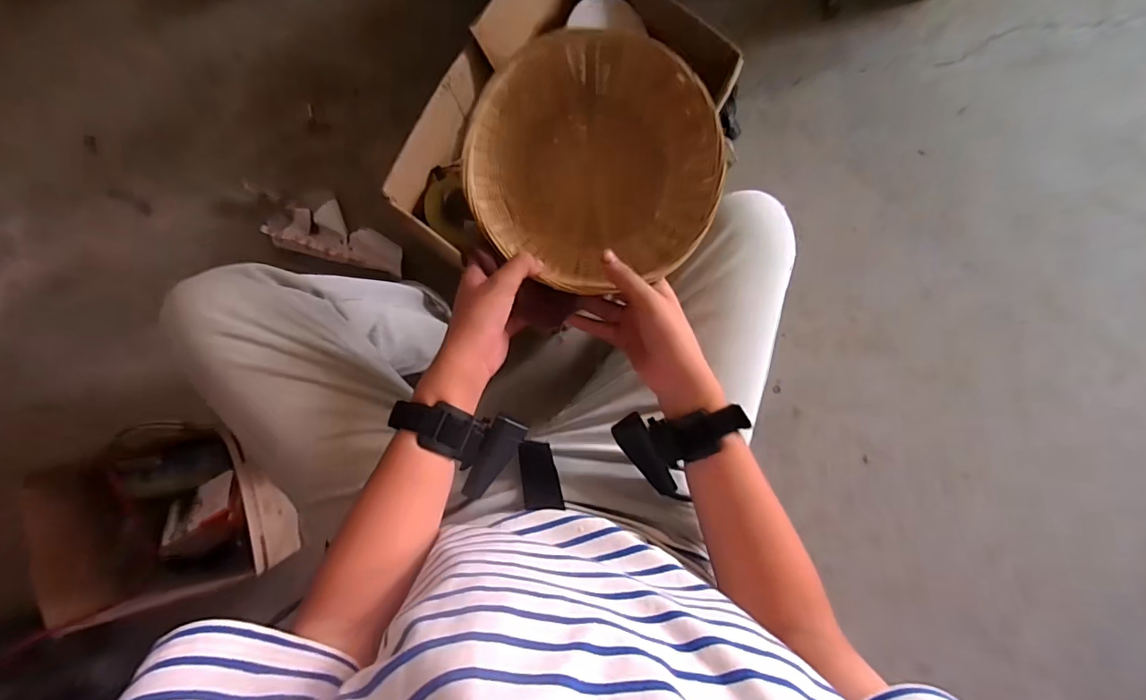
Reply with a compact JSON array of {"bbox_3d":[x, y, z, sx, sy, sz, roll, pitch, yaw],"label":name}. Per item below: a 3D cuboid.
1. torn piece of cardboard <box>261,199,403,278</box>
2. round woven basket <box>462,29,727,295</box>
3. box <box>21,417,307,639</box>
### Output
[{"bbox_3d":[-0.446,-0.221,0.943,0.261,0.036,0.113,15,86,-2],"label":"torn piece of cardboard"},{"bbox_3d":[0.016,-0.163,0.446,0.208,0.080,0.212,0,87,-3],"label":"round woven basket"},{"bbox_3d":[-0.645,0.275,0.806,0.324,0.140,0.234,-16,87,-3],"label":"box"}]

